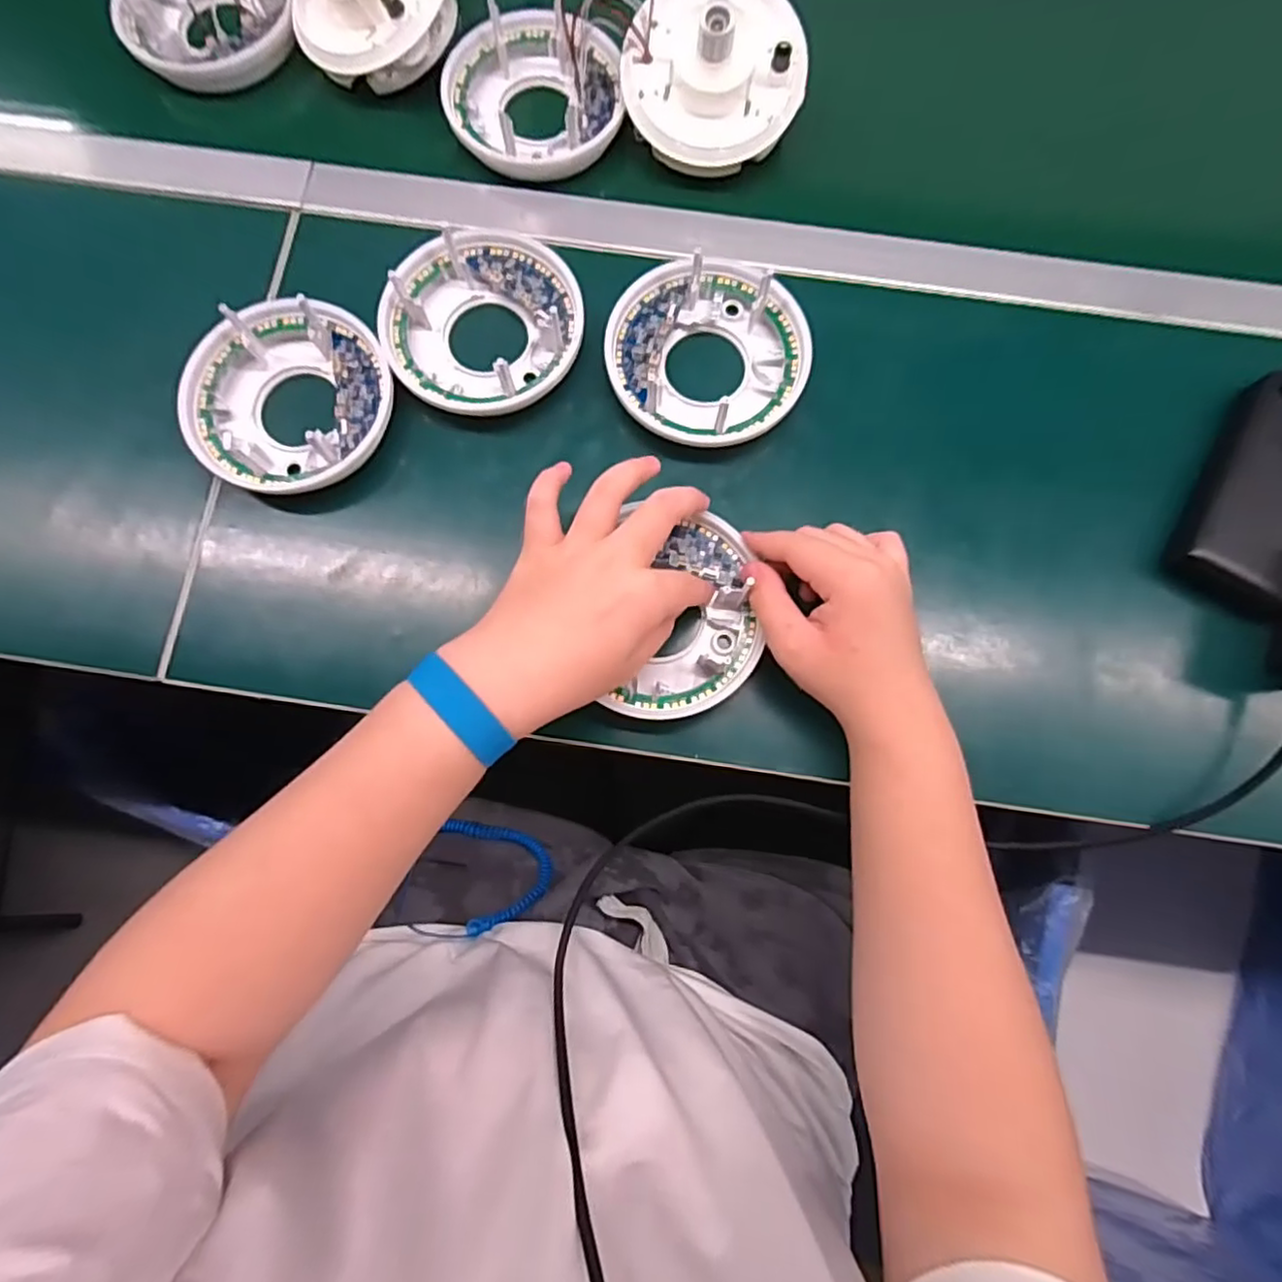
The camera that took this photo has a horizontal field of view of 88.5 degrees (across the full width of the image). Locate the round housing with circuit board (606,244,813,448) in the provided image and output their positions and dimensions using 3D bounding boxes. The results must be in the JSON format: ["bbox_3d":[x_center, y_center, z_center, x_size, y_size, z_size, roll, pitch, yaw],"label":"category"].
[{"bbox_3d":[0.045,-0.193,0.439,0.130,0.035,0.124,0,78,0],"label":"round housing with circuit board"}]

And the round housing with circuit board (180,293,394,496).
[{"bbox_3d":[-0.230,-0.158,0.430,0.128,0.039,0.124,0,78,0],"label":"round housing with circuit board"}]

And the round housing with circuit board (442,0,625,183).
[{"bbox_3d":[-0.078,-0.408,0.480,0.124,0.042,0.124,0,78,0],"label":"round housing with circuit board"}]

